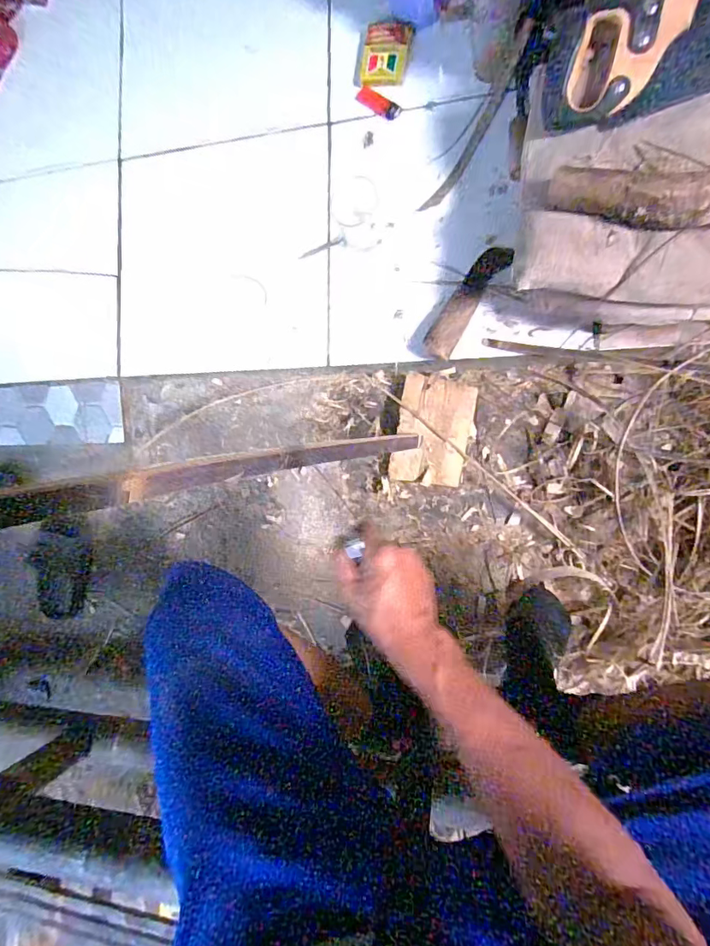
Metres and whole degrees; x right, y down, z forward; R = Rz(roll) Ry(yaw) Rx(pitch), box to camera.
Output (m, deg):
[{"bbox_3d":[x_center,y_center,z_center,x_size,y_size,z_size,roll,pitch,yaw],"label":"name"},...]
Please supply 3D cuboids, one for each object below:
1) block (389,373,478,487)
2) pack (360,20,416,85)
[{"bbox_3d":[0.125,-0.065,0.760,0.116,0.041,0.168,11,91,15],"label":"block"},{"bbox_3d":[0.048,-0.650,0.745,0.072,0.014,0.083,14,94,9],"label":"pack"}]

